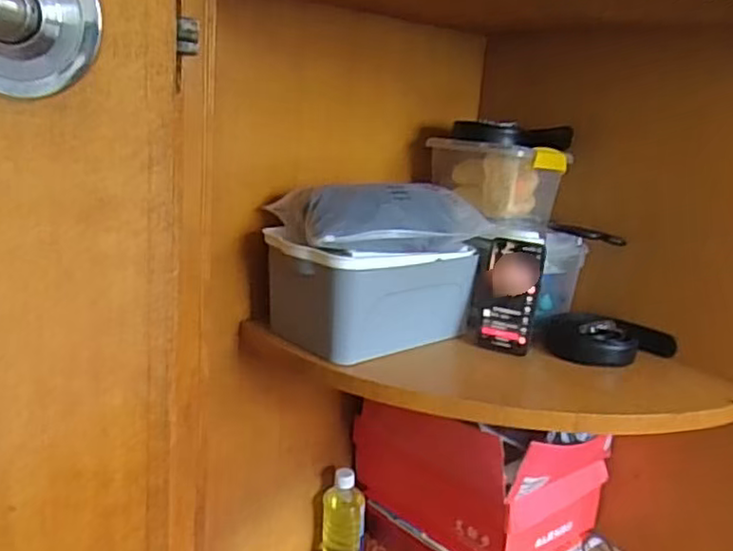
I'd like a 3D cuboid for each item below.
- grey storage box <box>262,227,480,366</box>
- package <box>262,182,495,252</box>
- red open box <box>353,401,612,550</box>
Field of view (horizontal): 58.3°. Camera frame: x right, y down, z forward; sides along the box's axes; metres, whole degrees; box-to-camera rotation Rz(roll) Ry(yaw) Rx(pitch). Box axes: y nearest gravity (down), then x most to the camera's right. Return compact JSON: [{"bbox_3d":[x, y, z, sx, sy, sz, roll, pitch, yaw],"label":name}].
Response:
[{"bbox_3d":[0.004,0.015,0.883,0.253,0.127,0.152,-9,20,-41],"label":"grey storage box"},{"bbox_3d":[0.027,-0.081,0.881,0.273,0.075,0.143,-5,18,-33],"label":"package"},{"bbox_3d":[0.169,0.269,1.020,0.266,0.206,0.336,-9,20,-41],"label":"red open box"}]

